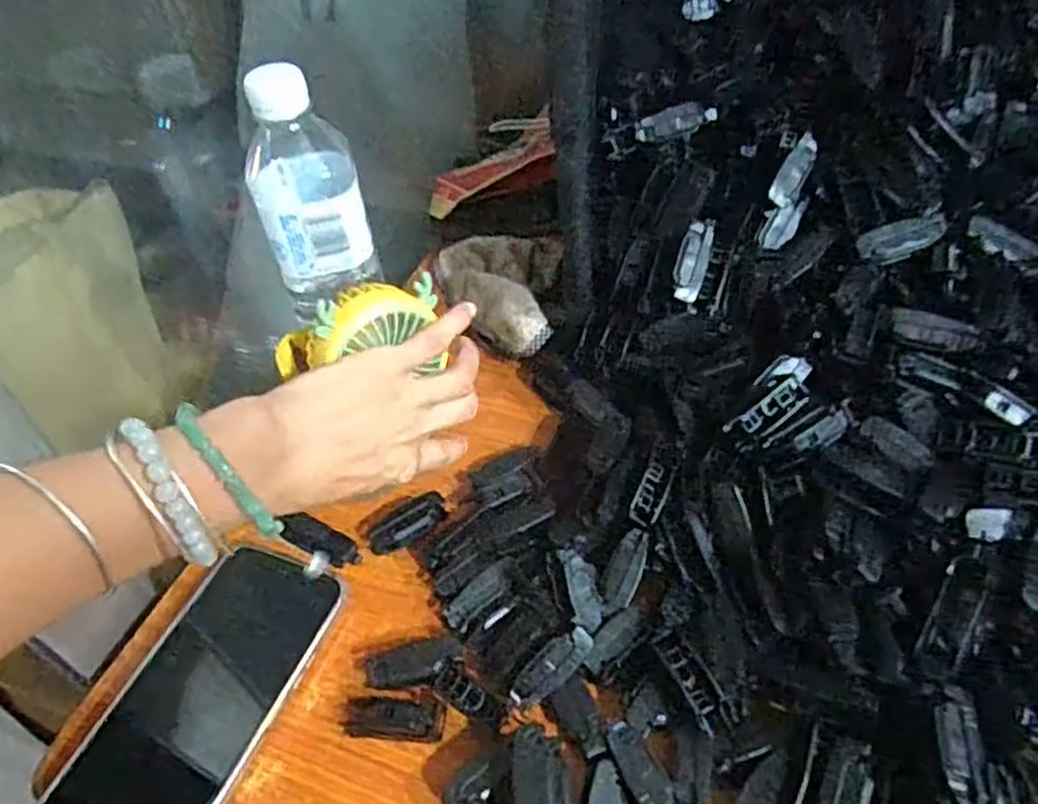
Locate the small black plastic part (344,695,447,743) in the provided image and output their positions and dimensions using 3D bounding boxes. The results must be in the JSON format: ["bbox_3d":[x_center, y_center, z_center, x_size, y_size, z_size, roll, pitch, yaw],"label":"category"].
[{"bbox_3d":[-0.060,0.153,0.365,0.049,0.011,0.017,3,47,9],"label":"small black plastic part"}]

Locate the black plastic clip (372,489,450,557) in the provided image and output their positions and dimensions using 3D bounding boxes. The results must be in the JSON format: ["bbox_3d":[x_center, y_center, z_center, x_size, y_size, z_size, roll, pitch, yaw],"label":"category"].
[{"bbox_3d":[-0.064,0.071,0.439,0.048,0.009,0.019,-27,50,-19],"label":"black plastic clip"}]

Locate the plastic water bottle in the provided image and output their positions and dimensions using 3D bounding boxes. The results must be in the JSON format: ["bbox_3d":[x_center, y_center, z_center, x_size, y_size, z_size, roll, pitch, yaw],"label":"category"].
[{"bbox_3d":[-0.129,-0.133,0.454,0.062,0.129,0.061,-14,26,-8],"label":"plastic water bottle"}]

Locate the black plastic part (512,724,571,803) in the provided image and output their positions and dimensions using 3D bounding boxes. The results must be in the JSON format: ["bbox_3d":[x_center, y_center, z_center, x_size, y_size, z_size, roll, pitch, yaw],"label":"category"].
[{"bbox_3d":[0.010,0.168,0.322,0.022,0.020,0.051,-9,46,-3],"label":"black plastic part"}]

